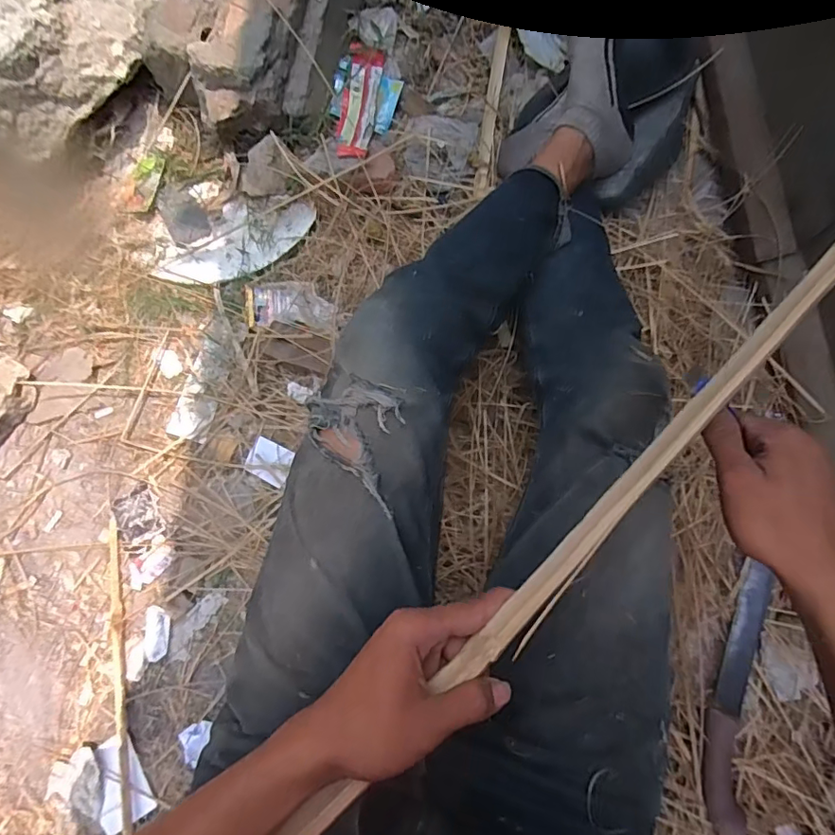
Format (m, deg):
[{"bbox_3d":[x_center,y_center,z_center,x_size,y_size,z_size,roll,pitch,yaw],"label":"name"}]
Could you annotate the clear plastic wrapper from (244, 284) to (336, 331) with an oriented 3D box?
[{"bbox_3d":[-0.192,-0.171,0.805,0.142,0.030,0.075,6,77,3],"label":"clear plastic wrapper"}]

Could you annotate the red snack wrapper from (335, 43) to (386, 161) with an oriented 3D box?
[{"bbox_3d":[-0.095,-0.492,0.833,0.058,0.032,0.202,8,78,4],"label":"red snack wrapper"}]

